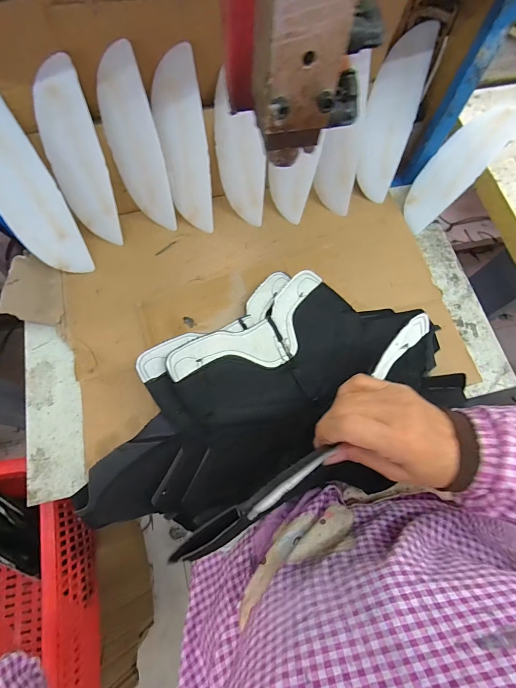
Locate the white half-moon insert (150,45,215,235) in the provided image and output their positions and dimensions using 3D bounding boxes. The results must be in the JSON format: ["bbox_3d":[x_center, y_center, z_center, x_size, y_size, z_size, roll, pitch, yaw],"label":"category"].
[{"bbox_3d":[-0.099,-0.259,0.466,0.061,0.210,0.021,-7,42,-5],"label":"white half-moon insert"}]

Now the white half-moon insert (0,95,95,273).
[{"bbox_3d":[-0.290,-0.184,0.435,0.070,0.211,0.021,-23,39,-10],"label":"white half-moon insert"}]

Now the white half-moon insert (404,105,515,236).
[{"bbox_3d":[0.310,-0.279,0.544,0.076,0.015,0.206,43,111,20],"label":"white half-moon insert"}]

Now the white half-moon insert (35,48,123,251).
[{"bbox_3d":[-0.233,-0.234,0.447,0.071,0.209,0.006,3,43,3],"label":"white half-moon insert"}]

